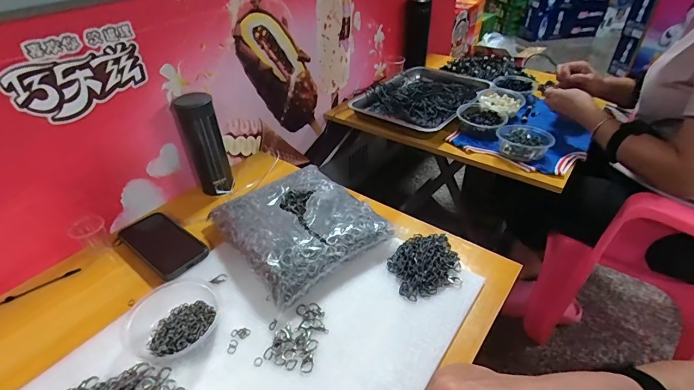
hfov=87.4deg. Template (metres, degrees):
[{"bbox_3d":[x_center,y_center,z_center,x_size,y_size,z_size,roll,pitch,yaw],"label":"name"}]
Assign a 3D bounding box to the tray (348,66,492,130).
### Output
[{"bbox_3d":[0.202,-0.270,1.019,0.292,0.063,0.328,21,43,27],"label":"tray"}]

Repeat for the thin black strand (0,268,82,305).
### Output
[{"bbox_3d":[-0.509,0.157,0.554,0.181,0.010,0.011,-24,44,-28],"label":"thin black strand"}]

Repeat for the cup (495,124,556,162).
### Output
[{"bbox_3d":[0.373,-0.112,0.769,0.106,0.037,0.103,-1,38,1],"label":"cup"}]

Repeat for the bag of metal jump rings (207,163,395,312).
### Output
[{"bbox_3d":[-0.080,0.041,0.610,0.224,0.056,0.247,-27,46,-31],"label":"bag of metal jump rings"}]

